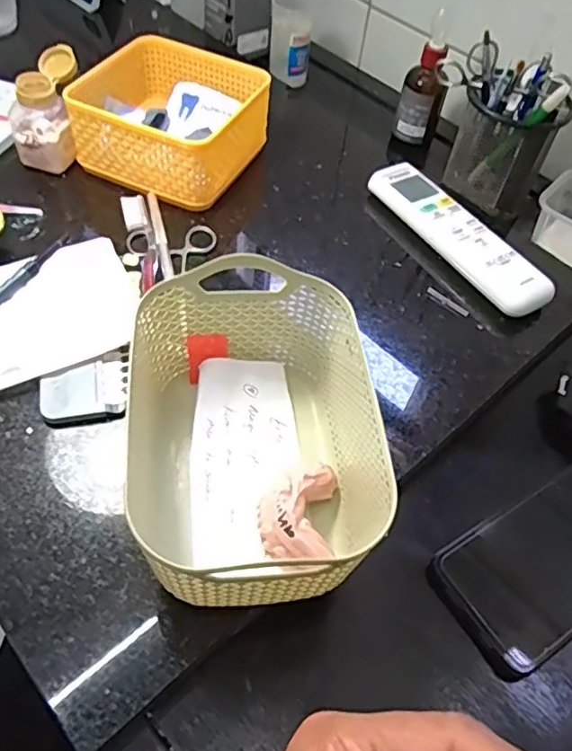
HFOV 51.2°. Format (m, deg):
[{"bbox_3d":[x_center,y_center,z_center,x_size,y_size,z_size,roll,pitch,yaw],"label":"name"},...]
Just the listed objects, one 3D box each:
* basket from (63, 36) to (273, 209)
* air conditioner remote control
[{"bbox_3d":[-0.095,-0.217,0.512,0.131,0.070,0.135,24,54,12],"label":"basket"},{"bbox_3d":[0.134,-0.111,0.483,0.052,0.023,0.177,-24,59,-22],"label":"air conditioner remote control"}]

